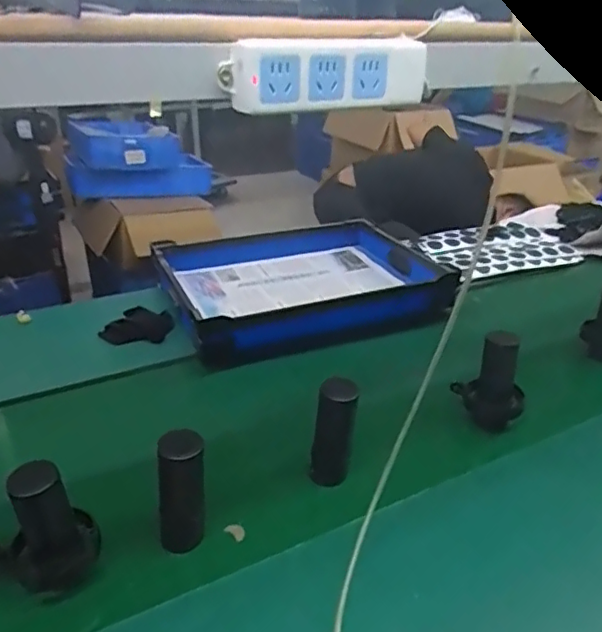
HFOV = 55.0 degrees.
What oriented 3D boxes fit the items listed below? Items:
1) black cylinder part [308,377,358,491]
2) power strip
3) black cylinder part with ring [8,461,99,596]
[{"bbox_3d":[0.047,0.178,0.844,0.062,0.180,0.060,3,29,3],"label":"black cylinder part"},{"bbox_3d":[0.028,-0.202,0.484,0.174,0.052,0.033,-15,33,-28],"label":"power strip"},{"bbox_3d":[-0.292,0.255,0.681,0.095,0.184,0.082,-17,33,-30],"label":"black cylinder part with ring"}]

